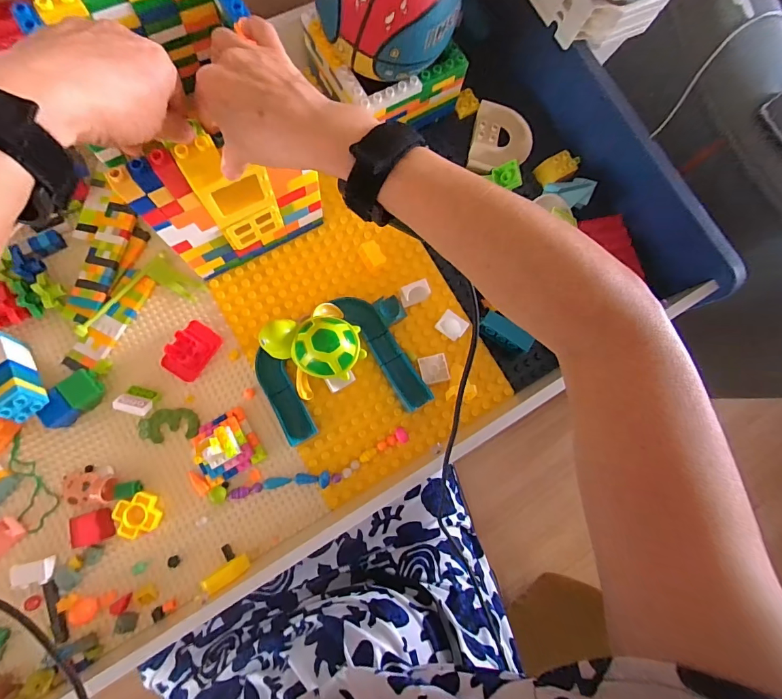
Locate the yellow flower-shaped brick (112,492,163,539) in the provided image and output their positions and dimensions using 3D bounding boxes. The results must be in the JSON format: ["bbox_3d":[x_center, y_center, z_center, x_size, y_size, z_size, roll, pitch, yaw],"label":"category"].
[{"bbox_3d":[-0.263,0.172,0.413,0.040,0.014,0.039,-20,83,-10],"label":"yellow flower-shaped brick"}]

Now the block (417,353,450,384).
[{"bbox_3d":[0.049,0.024,0.466,0.032,0.019,0.032,-12,81,-9],"label":"block"}]

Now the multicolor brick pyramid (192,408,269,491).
[{"bbox_3d":[-0.178,0.101,0.402,0.065,0.079,0.066,-29,84,-10],"label":"multicolor brick pyramid"}]

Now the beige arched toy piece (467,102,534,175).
[{"bbox_3d":[0.149,-0.278,0.526,0.078,0.016,0.102,13,78,-5],"label":"beige arched toy piece"}]

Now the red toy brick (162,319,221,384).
[{"bbox_3d":[-0.225,0.002,0.446,0.040,0.026,0.062,32,77,0],"label":"red toy brick"}]

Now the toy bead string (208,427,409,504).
[{"bbox_3d":[-0.083,0.135,0.434,0.217,0.016,0.033,-16,82,-10],"label":"toy bead string"}]

